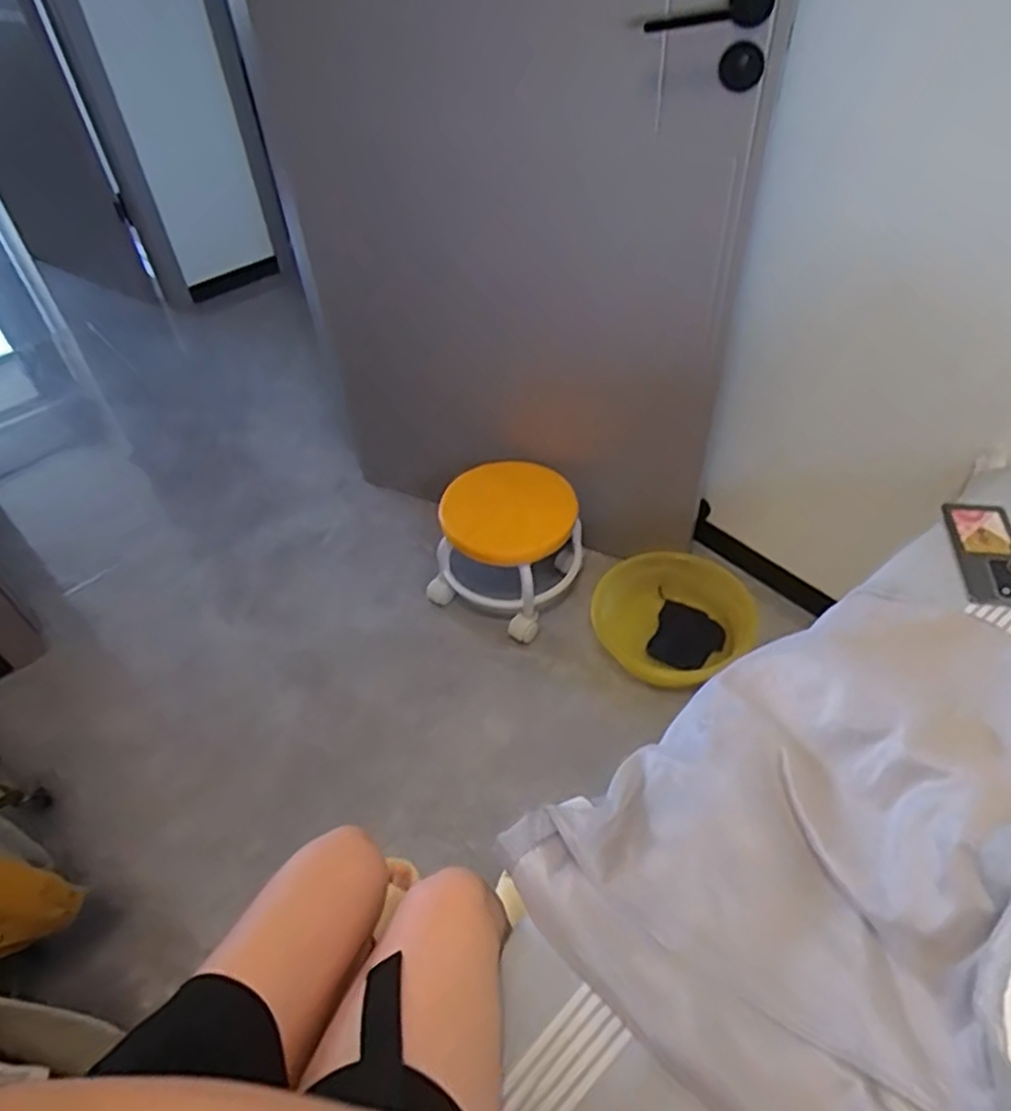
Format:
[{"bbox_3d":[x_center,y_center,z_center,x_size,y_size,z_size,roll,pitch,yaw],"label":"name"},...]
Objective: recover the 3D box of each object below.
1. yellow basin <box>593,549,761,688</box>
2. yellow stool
[{"bbox_3d":[0.322,0.115,1.380,0.255,0.089,0.266,-3,47,3],"label":"yellow basin"},{"bbox_3d":[0.002,-0.020,1.399,0.253,0.256,0.222,20,52,22],"label":"yellow stool"}]

